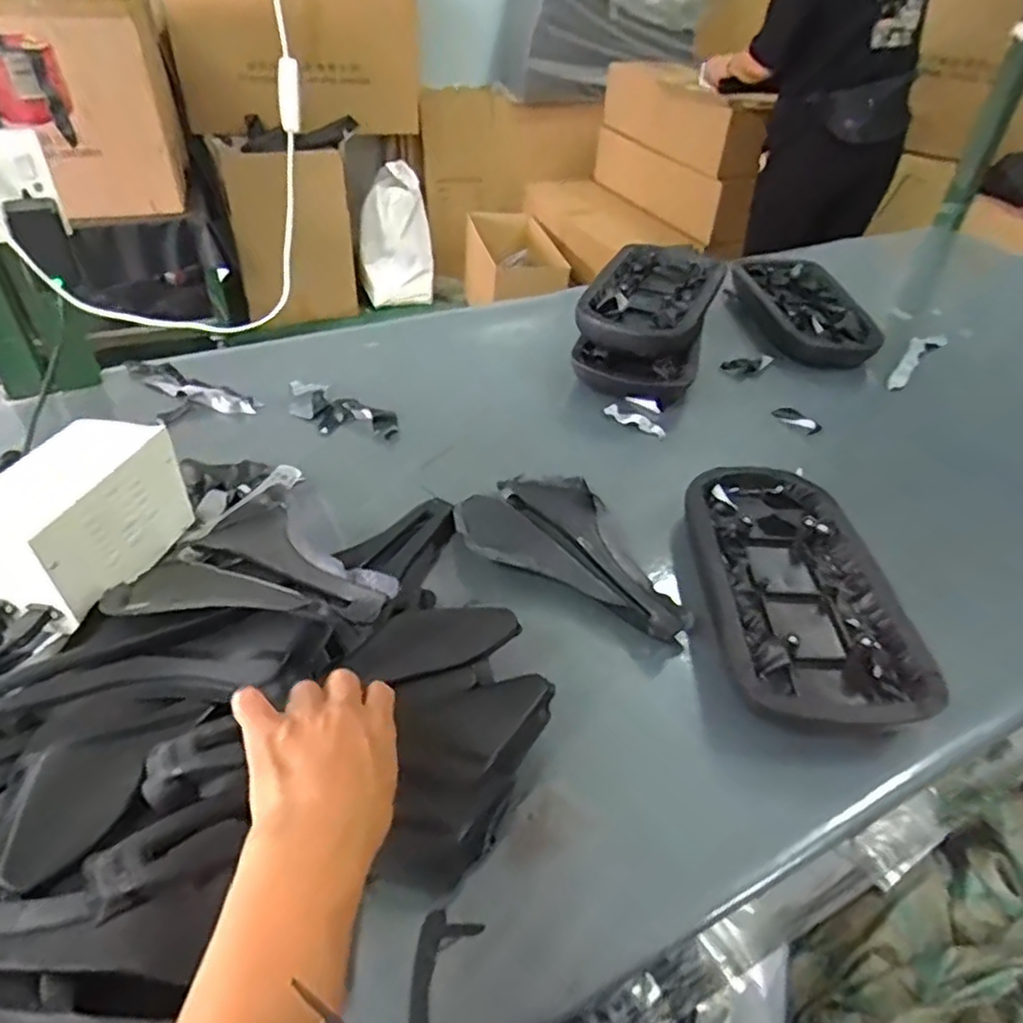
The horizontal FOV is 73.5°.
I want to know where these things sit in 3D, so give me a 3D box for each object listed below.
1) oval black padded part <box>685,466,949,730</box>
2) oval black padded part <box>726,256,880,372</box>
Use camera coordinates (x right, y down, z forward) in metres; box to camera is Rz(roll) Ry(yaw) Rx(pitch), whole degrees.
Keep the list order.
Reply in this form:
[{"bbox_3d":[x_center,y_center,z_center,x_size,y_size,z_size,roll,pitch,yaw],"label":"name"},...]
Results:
[{"bbox_3d":[0.231,0.064,0.575,0.150,0.045,0.271,0,41,-5],"label":"oval black padded part"},{"bbox_3d":[0.426,-0.292,0.995,0.151,0.048,0.284,-4,42,-10],"label":"oval black padded part"}]

